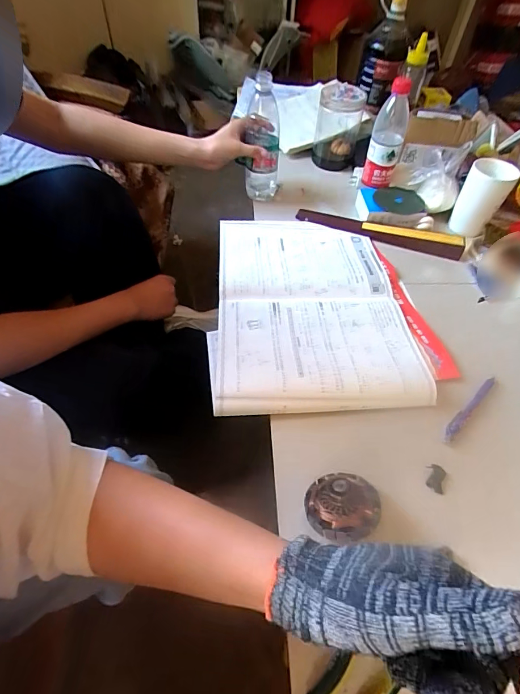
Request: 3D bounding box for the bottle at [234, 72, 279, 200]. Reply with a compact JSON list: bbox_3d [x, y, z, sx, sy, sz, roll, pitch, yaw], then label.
[{"bbox_3d":[0.005,-0.418,0.755,0.071,0.223,0.087,7,48,2],"label":"bottle"}]

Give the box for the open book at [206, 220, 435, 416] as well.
[{"bbox_3d":[0.075,-0.079,0.611,0.298,0.030,0.417,-1,52,-5],"label":"open book"}]

